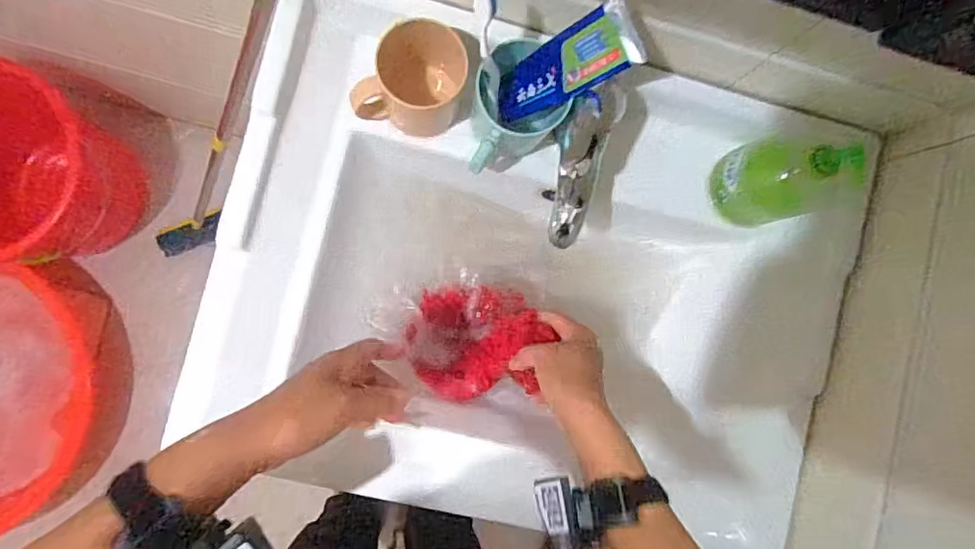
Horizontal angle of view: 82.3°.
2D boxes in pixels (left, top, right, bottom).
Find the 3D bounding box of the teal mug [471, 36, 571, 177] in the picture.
[{"bbox_3d":[0.018,-0.157,0.533,0.089,0.110,0.098,-14,88,-8],"label":"teal mug"}]

